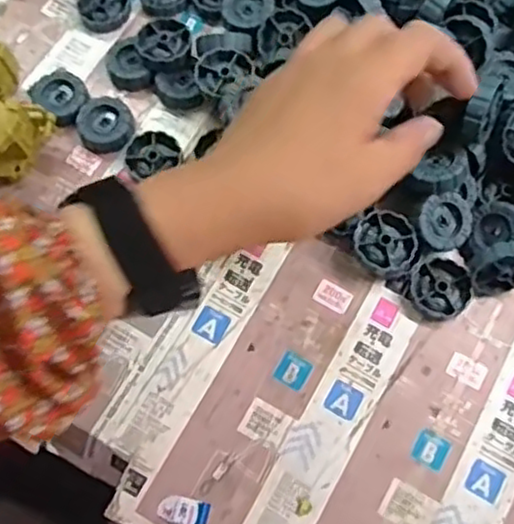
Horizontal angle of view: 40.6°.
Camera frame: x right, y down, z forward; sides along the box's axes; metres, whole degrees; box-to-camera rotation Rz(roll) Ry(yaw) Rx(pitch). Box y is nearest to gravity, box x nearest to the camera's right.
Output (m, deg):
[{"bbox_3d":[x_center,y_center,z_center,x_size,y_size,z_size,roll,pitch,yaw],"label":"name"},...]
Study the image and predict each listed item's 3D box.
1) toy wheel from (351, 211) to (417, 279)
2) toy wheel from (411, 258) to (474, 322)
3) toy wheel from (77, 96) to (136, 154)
[{"bbox_3d":[0.082,-0.010,0.446,0.039,0.023,0.038,-1,70,1],"label":"toy wheel"},{"bbox_3d":[0.117,0.017,0.443,0.036,0.013,0.037,-1,70,1],"label":"toy wheel"},{"bbox_3d":[-0.105,-0.094,0.485,0.038,0.014,0.041,-1,70,1],"label":"toy wheel"}]

